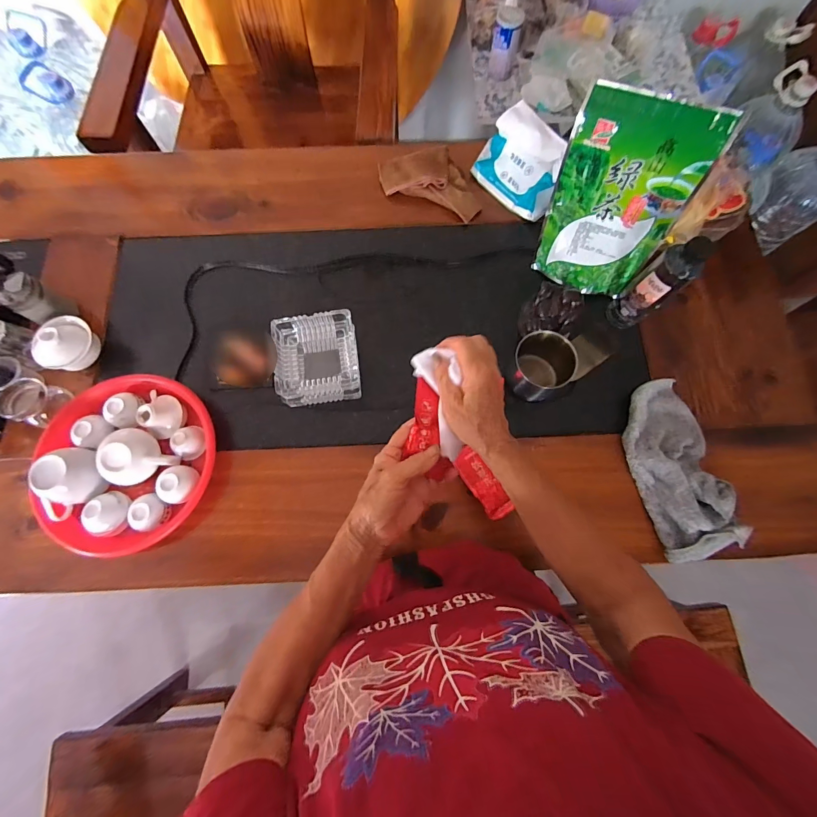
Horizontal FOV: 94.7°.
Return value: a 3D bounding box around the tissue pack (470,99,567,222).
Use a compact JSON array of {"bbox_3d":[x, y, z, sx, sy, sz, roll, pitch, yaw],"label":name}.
[{"bbox_3d":[0.196,-0.418,0.643,0.069,0.105,0.161,-40,79,-10],"label":"tissue pack"}]

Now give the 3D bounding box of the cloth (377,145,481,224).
[{"bbox_3d":[0.036,-0.397,0.683,0.143,0.025,0.153,-22,89,0],"label":"cloth"}]

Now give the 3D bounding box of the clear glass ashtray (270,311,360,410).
[{"bbox_3d":[-0.141,-0.077,0.596,0.127,0.063,0.128,-6,75,-2],"label":"clear glass ashtray"}]

